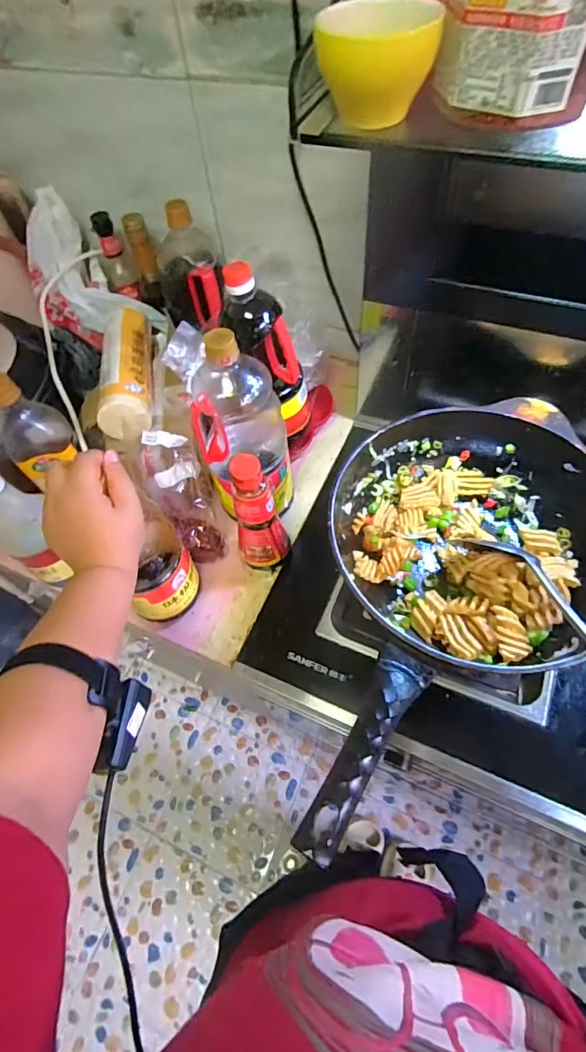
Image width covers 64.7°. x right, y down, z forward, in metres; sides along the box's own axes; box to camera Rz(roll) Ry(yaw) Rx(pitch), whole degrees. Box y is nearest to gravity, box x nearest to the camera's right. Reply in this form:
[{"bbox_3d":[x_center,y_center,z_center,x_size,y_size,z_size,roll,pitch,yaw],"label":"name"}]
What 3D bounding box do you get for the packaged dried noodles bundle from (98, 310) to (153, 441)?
[{"bbox_3d":[-0.229,-0.208,0.632,0.063,0.049,0.240,-12,59,-3],"label":"packaged dried noodles bundle"}]

